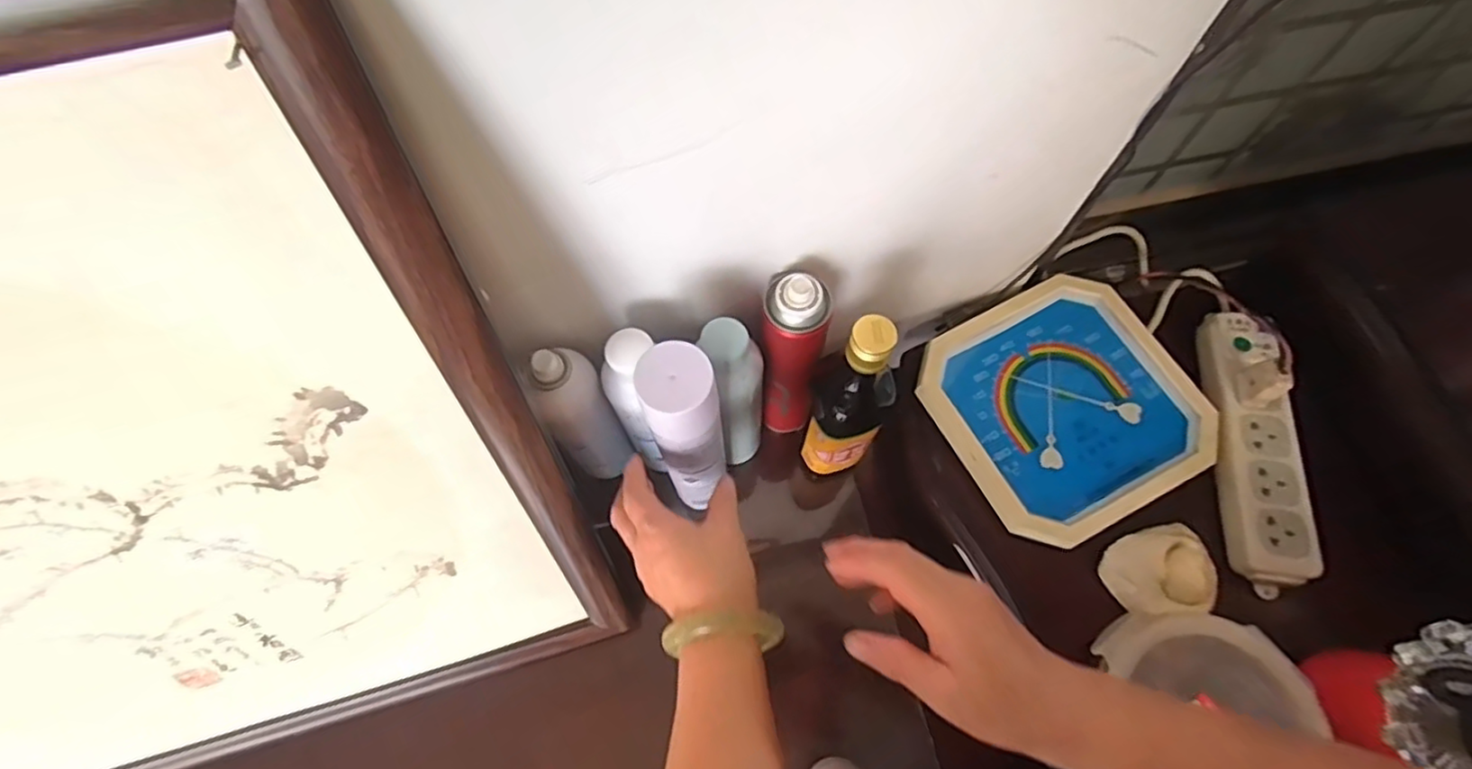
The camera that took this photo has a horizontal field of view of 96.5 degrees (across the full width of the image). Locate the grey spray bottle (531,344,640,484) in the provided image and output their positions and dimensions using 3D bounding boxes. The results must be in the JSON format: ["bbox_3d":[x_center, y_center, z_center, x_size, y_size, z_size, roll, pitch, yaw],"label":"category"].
[{"bbox_3d":[-0.132,0.031,0.578,0.054,0.222,0.050,-26,69,-10],"label":"grey spray bottle"}]

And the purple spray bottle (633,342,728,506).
[{"bbox_3d":[-0.035,0.039,0.494,0.047,0.185,0.052,11,62,10],"label":"purple spray bottle"}]

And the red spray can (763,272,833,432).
[{"bbox_3d":[0.047,-0.015,0.570,0.049,0.235,0.051,0,67,1],"label":"red spray can"}]

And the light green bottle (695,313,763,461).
[{"bbox_3d":[0.000,0.014,0.572,0.043,0.234,0.040,-26,69,-10],"label":"light green bottle"}]

